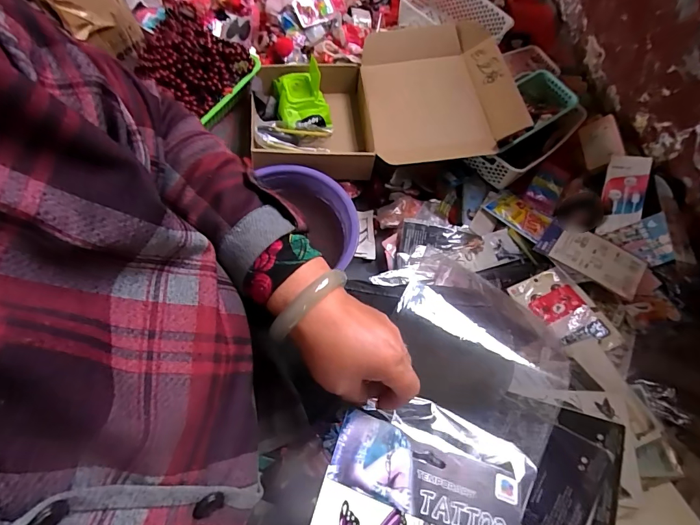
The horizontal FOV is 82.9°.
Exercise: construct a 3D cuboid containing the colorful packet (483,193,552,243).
[{"bbox_3d":[0.369,-0.106,0.867,0.090,0.009,0.131,-34,61,-28],"label":"colorful packet"}]

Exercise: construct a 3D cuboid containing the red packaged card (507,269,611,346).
[{"bbox_3d":[0.394,0.087,0.753,0.103,0.008,0.149,-27,58,-6],"label":"red packaged card"}]

